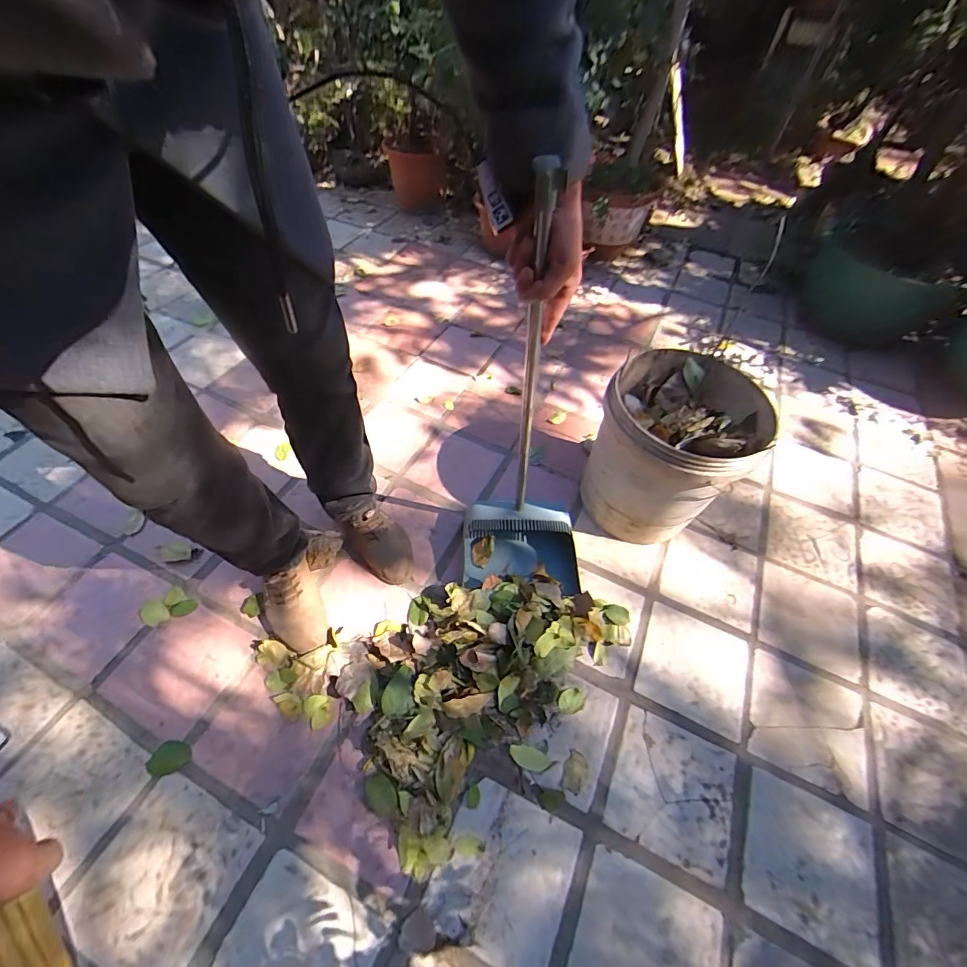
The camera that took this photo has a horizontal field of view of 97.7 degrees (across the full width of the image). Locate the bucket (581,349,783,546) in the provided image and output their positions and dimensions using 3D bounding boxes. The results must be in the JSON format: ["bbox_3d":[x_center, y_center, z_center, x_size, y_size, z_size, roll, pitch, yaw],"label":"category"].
[{"bbox_3d":[0.388,-0.063,0.937,0.303,0.313,0.324,2,54,-3],"label":"bucket"}]

